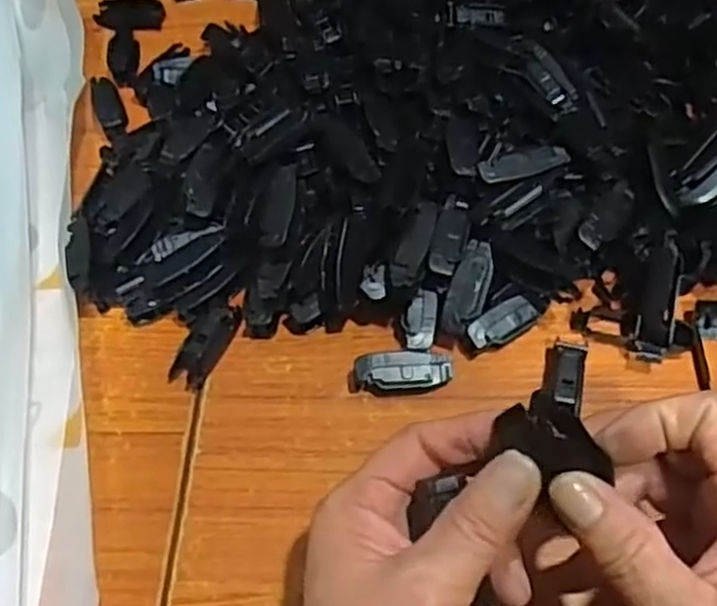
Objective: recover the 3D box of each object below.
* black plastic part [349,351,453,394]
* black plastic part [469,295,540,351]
[{"bbox_3d":[0.022,0.035,0.378,0.050,0.016,0.019,-6,58,0],"label":"black plastic part"},{"bbox_3d":[0.073,0.010,0.387,0.039,0.010,0.015,-28,60,-13],"label":"black plastic part"}]

